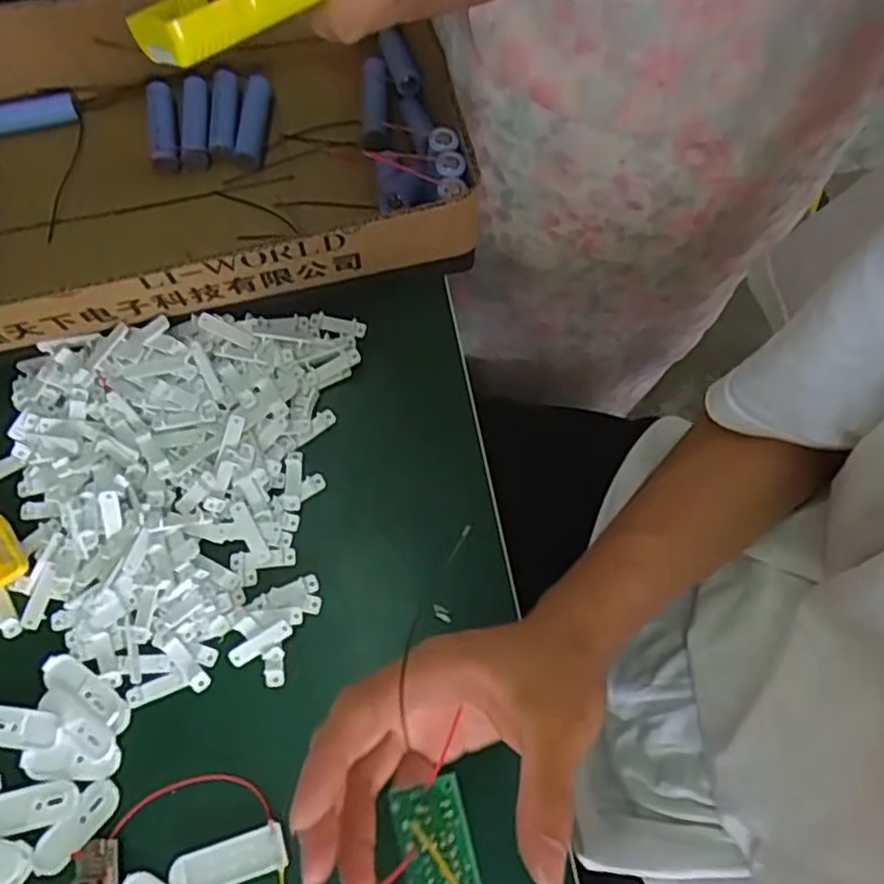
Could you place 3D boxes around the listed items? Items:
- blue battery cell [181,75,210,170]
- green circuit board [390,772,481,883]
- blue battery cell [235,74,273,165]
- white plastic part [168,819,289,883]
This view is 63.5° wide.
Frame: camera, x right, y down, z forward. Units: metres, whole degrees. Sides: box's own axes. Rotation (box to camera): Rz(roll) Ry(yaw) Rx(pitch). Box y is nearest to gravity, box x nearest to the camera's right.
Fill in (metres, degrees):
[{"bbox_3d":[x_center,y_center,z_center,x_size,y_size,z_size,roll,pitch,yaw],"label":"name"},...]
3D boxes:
[{"bbox_3d":[-0.170,-0.220,0.496,0.018,0.018,0.061,-4,78,0],"label":"blue battery cell"},{"bbox_3d":[-0.003,0.128,0.229,0.025,0.004,0.035,-25,63,17],"label":"green circuit board"},{"bbox_3d":[-0.130,-0.220,0.490,0.020,0.021,0.064,5,71,4],"label":"blue battery cell"},{"bbox_3d":[-0.107,0.210,0.358,0.056,0.004,0.022,-16,71,-4],"label":"white plastic part"}]

